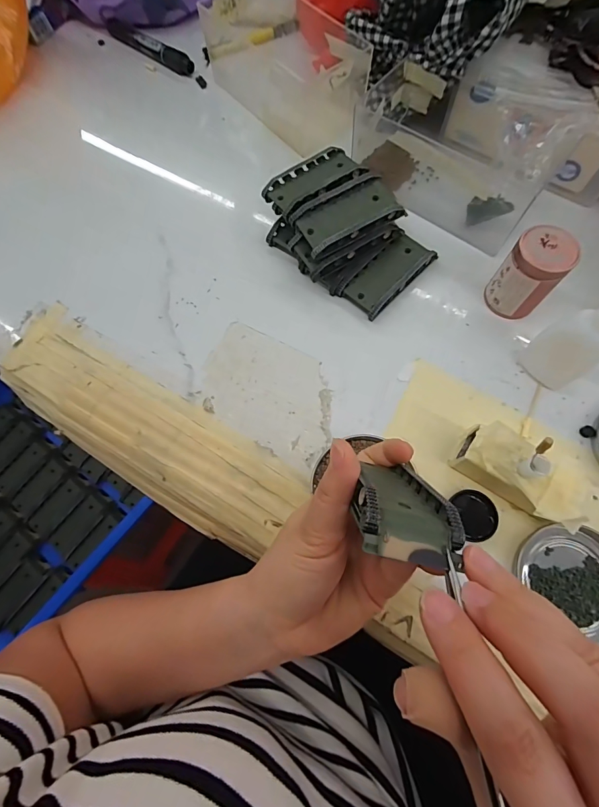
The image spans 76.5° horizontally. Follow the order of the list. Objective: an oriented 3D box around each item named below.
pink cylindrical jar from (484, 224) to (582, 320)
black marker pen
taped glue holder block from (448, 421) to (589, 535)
[{"bbox_3d":[0.188,-0.105,0.313,0.040,0.066,0.042,0,70,1],"label":"pink cylindrical jar"},{"bbox_3d":[-0.186,-0.442,0.470,0.146,0.016,0.022,41,76,14],"label":"black marker pen"},{"bbox_3d":[0.154,0.051,0.267,0.087,0.047,0.043,30,74,11],"label":"taped glue holder block"}]

